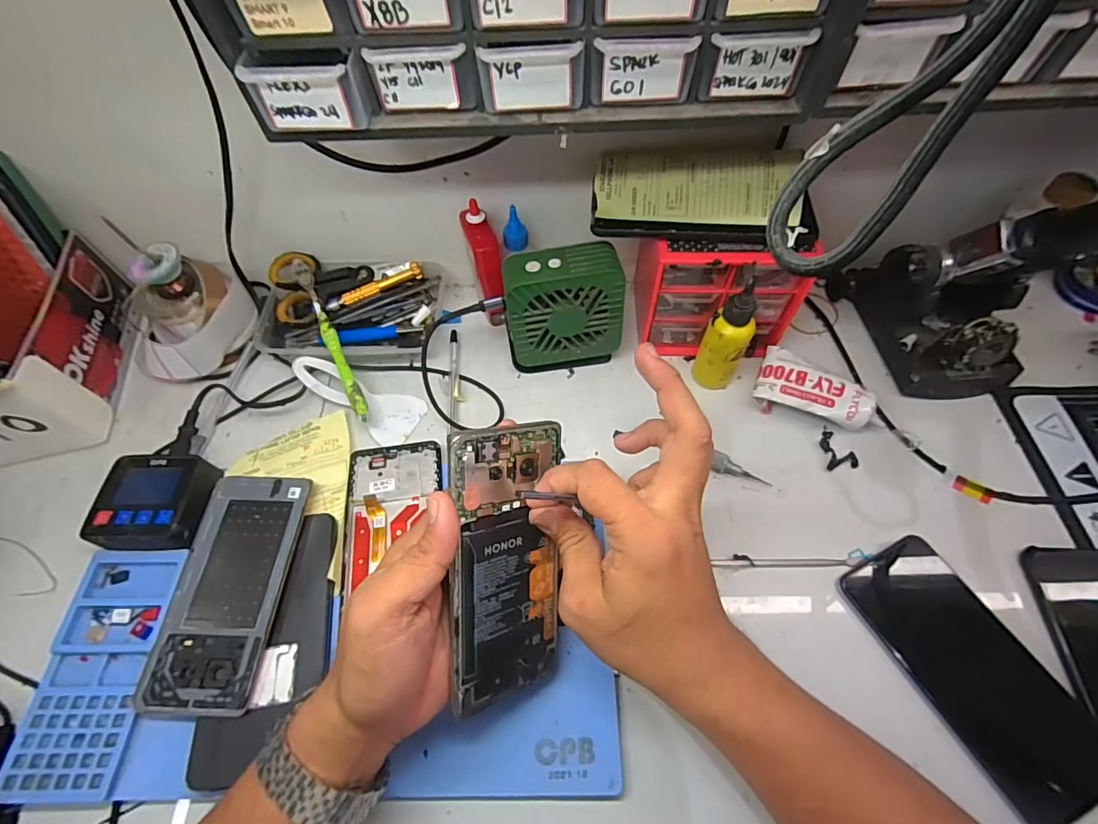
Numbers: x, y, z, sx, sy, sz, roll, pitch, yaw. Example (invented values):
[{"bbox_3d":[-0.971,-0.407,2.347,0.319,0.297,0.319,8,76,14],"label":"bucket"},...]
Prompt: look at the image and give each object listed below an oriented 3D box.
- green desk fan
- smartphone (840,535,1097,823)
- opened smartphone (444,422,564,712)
[{"bbox_3d":[0.013,-0.084,0.432,0.099,0.116,0.044,-5,60,-1],"label":"green desk fan"},{"bbox_3d":[0.277,0.169,0.324,0.074,0.010,0.164,-27,64,-7],"label":"smartphone"},{"bbox_3d":[-0.023,0.087,0.283,0.071,0.159,0.004,-5,10,-39],"label":"opened smartphone"}]

